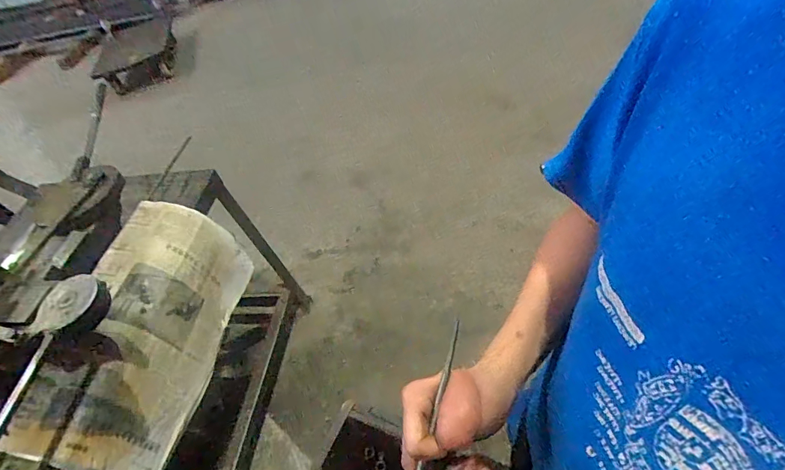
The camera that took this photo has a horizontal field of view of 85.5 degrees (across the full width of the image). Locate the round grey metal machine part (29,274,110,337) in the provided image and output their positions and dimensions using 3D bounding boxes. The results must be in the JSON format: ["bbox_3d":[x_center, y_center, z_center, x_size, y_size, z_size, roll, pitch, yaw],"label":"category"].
[{"bbox_3d":[-0.510,0.116,0.679,0.086,0.039,0.101,-2,50,13],"label":"round grey metal machine part"}]

